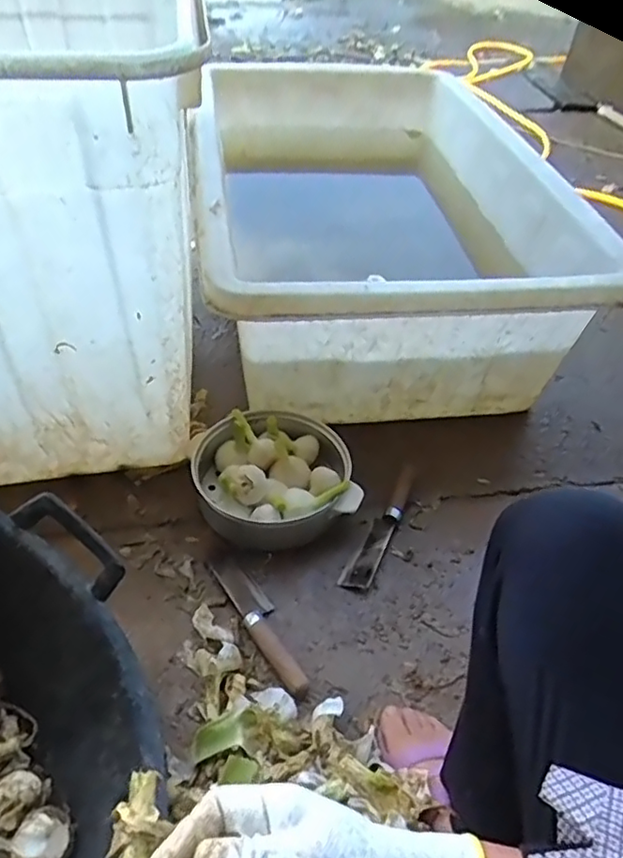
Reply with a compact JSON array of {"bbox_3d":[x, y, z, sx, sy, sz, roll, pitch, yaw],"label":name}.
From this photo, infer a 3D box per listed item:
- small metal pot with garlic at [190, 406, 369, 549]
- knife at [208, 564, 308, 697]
[{"bbox_3d":[-0.059,0.066,0.893,0.219,0.085,0.210,3,47,-3],"label":"small metal pot with garlic"},{"bbox_3d":[-0.061,0.244,0.758,0.043,0.019,0.203,-23,53,-25],"label":"knife"}]

